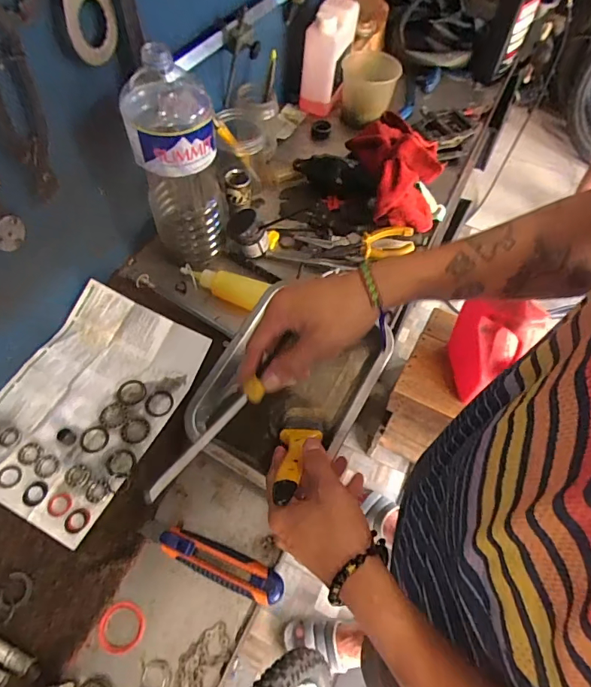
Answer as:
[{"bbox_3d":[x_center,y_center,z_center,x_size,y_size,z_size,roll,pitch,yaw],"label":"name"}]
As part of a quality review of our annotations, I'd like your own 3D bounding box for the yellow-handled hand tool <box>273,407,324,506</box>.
[{"bbox_3d":[0.001,0.114,0.476,0.046,0.019,0.170,12,18,5],"label":"yellow-handled hand tool"}]

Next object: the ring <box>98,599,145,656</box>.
[{"bbox_3d":[-0.180,0.294,0.449,0.046,0.007,0.045,1,59,-1],"label":"ring"}]

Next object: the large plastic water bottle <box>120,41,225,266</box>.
[{"bbox_3d":[-0.152,-0.223,0.578,0.101,0.294,0.091,-8,59,-7],"label":"large plastic water bottle"}]

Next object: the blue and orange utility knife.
[{"bbox_3d":[-0.093,0.231,0.464,0.165,0.027,0.033,20,60,10],"label":"blue and orange utility knife"}]

